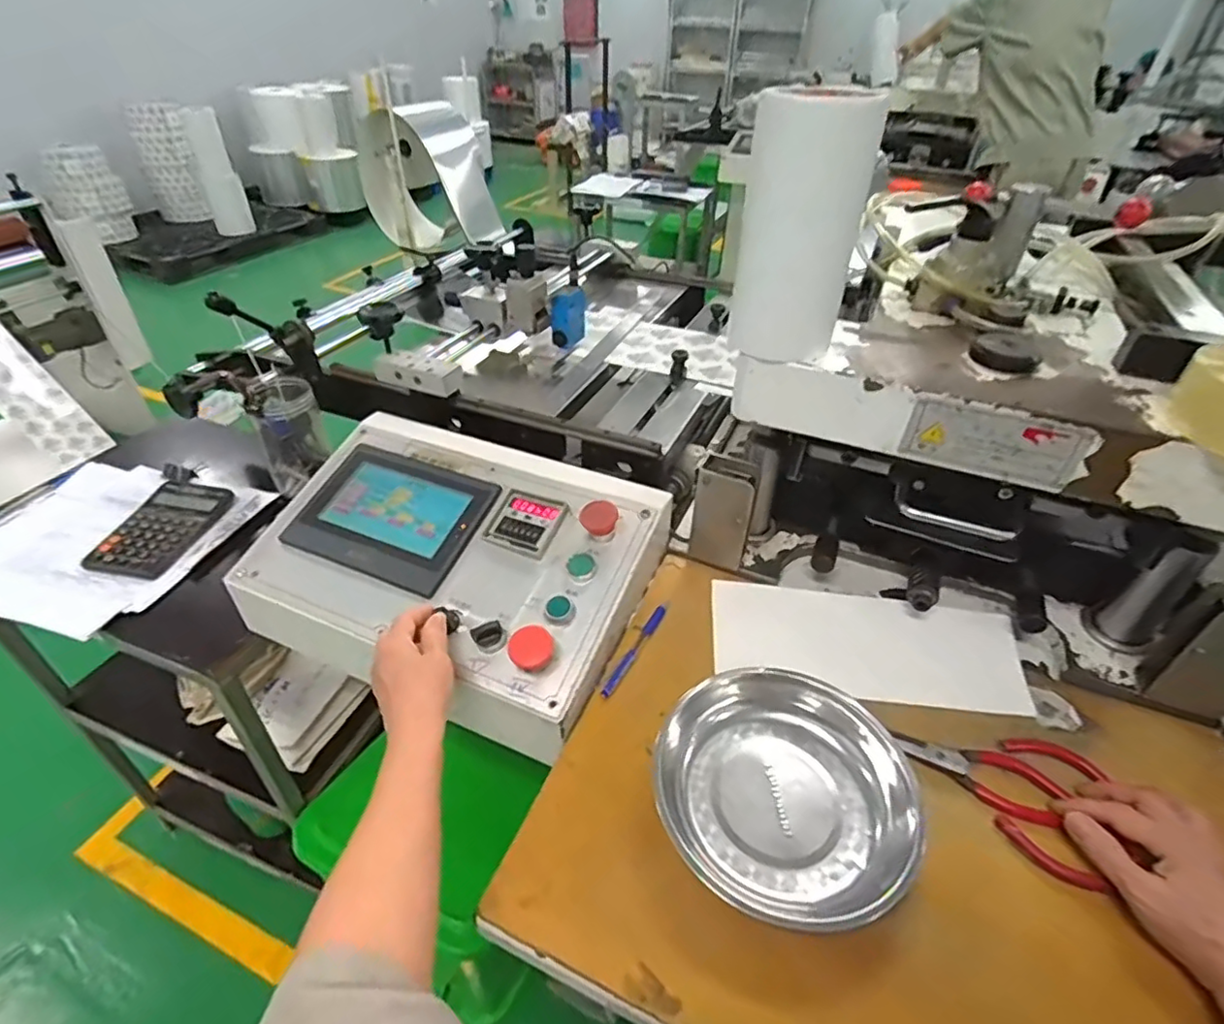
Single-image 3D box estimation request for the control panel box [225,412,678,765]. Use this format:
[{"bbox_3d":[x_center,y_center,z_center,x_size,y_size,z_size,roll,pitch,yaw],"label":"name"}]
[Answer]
[{"bbox_3d":[-0.179,0.059,0.694,0.421,0.140,0.302,15,58,17],"label":"control panel box"}]

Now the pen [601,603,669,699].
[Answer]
[{"bbox_3d":[0.024,0.134,0.610,0.010,0.011,0.123,22,44,22],"label":"pen"}]

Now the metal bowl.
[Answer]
[{"bbox_3d":[0.138,0.211,0.482,0.189,0.056,0.191,2,40,-1],"label":"metal bowl"}]

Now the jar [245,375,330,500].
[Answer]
[{"bbox_3d":[-0.476,-0.117,0.915,0.086,0.147,0.078,-18,44,-23],"label":"jar"}]

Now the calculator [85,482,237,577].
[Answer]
[{"bbox_3d":[-0.626,0.020,0.853,0.117,0.021,0.166,7,40,6],"label":"calculator"}]

